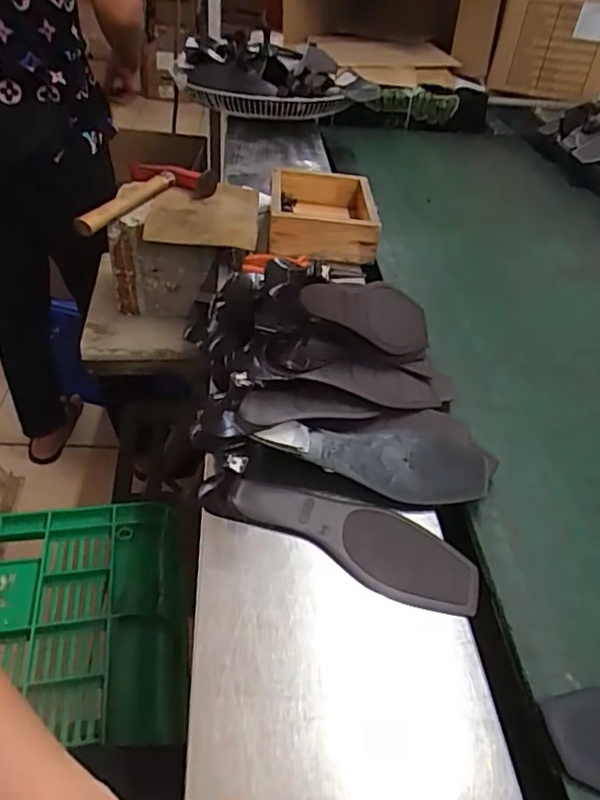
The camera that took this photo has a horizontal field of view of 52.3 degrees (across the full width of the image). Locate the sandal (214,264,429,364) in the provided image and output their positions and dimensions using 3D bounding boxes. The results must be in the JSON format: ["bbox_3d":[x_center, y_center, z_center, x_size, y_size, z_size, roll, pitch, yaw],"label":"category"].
[{"bbox_3d":[0.043,-0.087,0.598,0.225,0.101,0.079,3,37,-28],"label":"sandal"}]

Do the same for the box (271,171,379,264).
[{"bbox_3d":[0.033,-0.269,0.888,0.149,0.062,0.185,3,40,-4],"label":"box"}]

